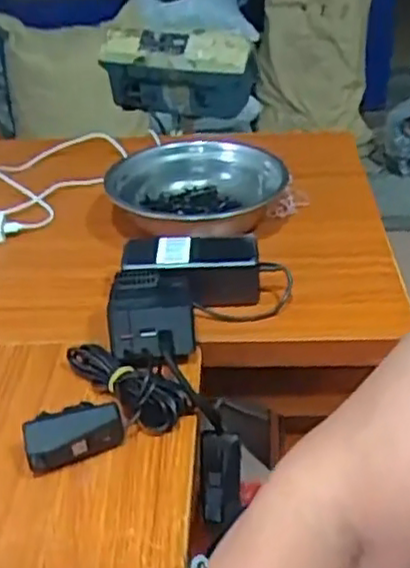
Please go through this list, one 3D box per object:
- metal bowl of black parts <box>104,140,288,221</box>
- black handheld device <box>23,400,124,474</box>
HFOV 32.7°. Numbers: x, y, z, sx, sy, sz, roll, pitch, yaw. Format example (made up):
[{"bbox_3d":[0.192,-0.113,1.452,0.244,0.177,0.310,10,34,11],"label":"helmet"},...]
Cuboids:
[{"bbox_3d":[-0.017,-0.108,0.815,0.194,0.062,0.160,-22,38,-29],"label":"metal bowl of black parts"},{"bbox_3d":[-0.095,0.112,0.510,0.069,0.037,0.032,-13,35,-17],"label":"black handheld device"}]

